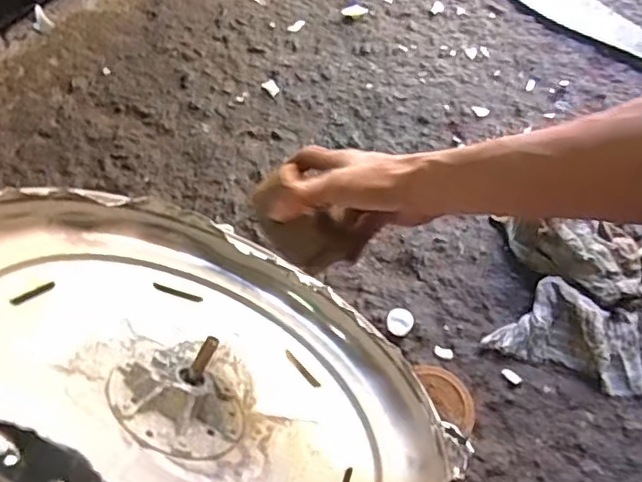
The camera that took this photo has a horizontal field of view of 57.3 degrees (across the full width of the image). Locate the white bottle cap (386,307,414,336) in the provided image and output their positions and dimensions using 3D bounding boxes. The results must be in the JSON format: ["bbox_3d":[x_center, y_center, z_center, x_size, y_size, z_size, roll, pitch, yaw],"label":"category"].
[{"bbox_3d":[0.099,0.100,0.735,0.032,0.017,0.034,0,60,0],"label":"white bottle cap"}]

